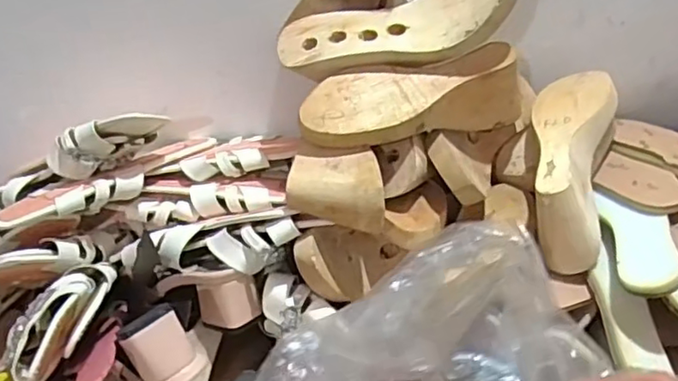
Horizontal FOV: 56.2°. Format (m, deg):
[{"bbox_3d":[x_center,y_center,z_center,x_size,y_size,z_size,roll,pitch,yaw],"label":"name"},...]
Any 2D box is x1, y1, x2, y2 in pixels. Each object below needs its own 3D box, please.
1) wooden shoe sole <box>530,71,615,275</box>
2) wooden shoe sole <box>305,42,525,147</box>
[{"bbox_3d":[0.230,-0.035,0.632,0.076,0.083,0.218,8,61,15],"label":"wooden shoe sole"},{"bbox_3d":[0.078,-0.083,0.602,0.228,0.069,0.066,-11,36,-11],"label":"wooden shoe sole"}]

